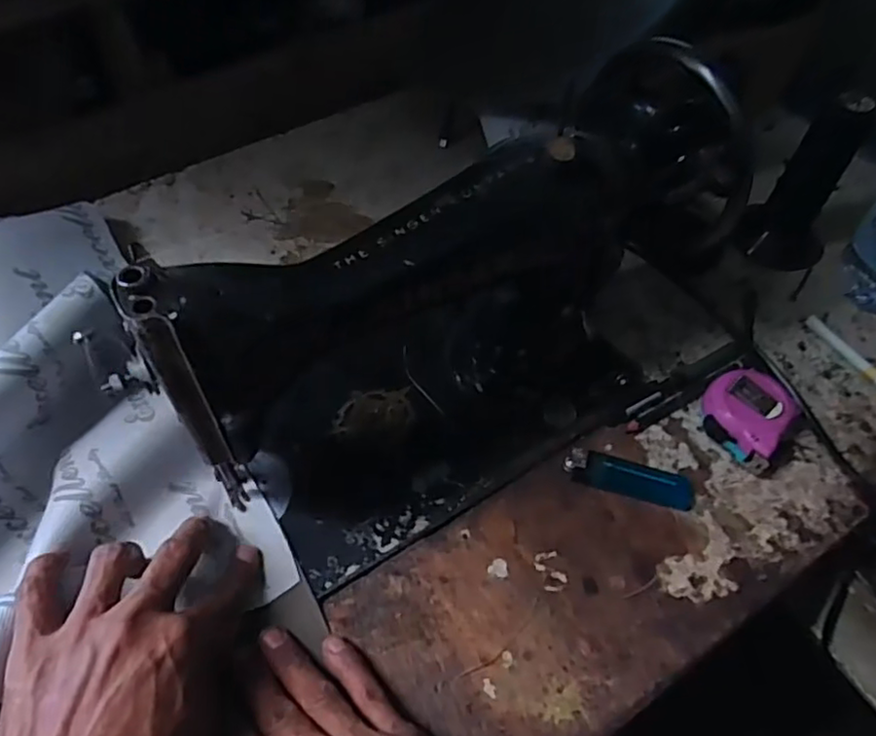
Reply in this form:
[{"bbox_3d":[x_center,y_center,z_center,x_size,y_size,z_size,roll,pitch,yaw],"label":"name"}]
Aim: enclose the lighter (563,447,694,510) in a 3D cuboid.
[{"bbox_3d":[0.129,0.074,0.435,0.085,0.009,0.023,15,56,6],"label":"lighter"}]

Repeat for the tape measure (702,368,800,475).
[{"bbox_3d":[0.220,0.032,0.453,0.059,0.035,0.065,-38,66,-26],"label":"tape measure"}]

